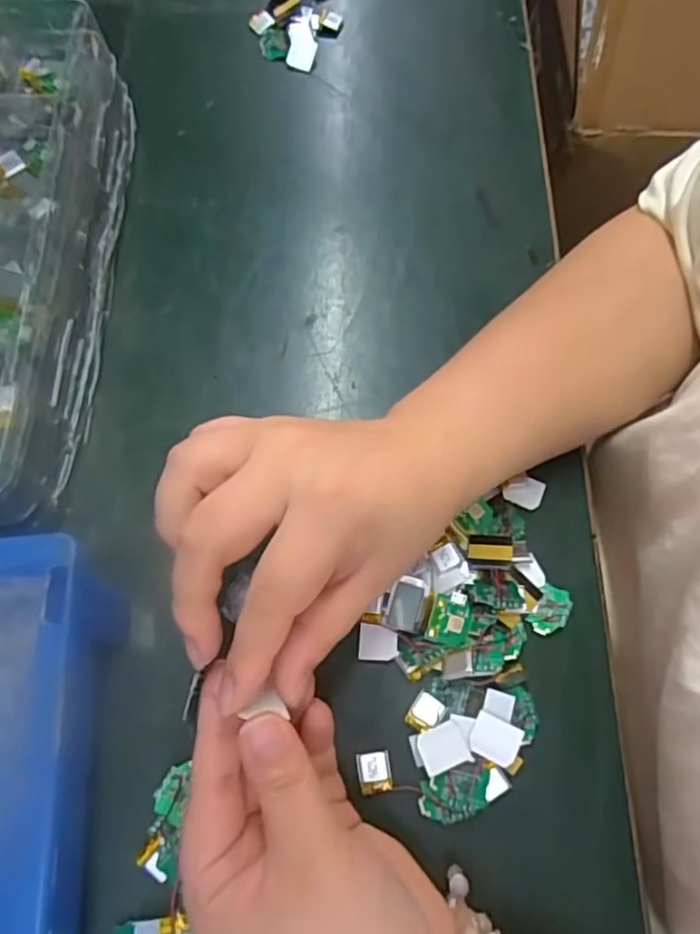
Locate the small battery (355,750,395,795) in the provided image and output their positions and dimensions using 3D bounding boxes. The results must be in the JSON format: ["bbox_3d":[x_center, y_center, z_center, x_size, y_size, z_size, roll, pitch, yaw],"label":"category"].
[{"bbox_3d":[0.011,0.139,0.289,0.016,0.004,0.017,-6,69,-4],"label":"small battery"}]

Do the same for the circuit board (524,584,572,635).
[{"bbox_3d":[0.101,0.073,0.319,0.017,0.004,0.025,30,71,10],"label":"circuit board"}]

